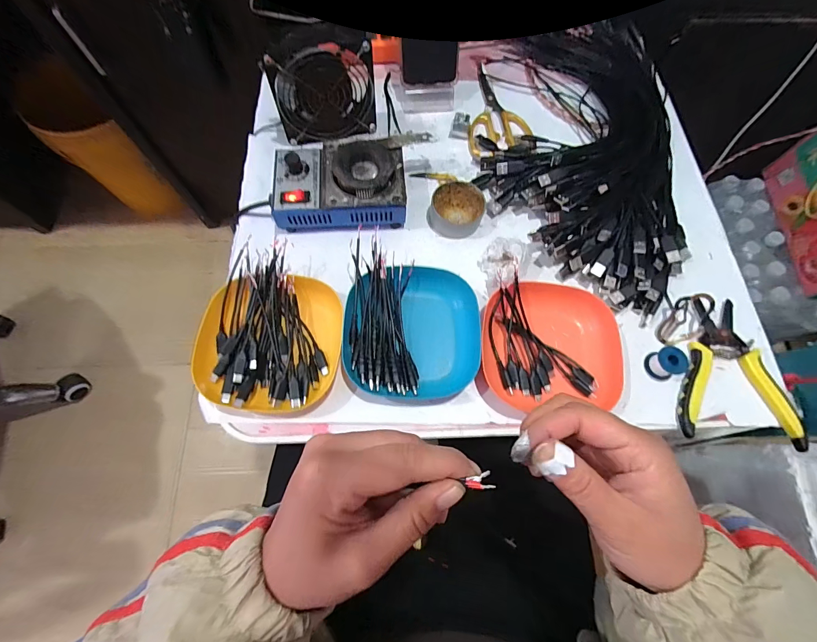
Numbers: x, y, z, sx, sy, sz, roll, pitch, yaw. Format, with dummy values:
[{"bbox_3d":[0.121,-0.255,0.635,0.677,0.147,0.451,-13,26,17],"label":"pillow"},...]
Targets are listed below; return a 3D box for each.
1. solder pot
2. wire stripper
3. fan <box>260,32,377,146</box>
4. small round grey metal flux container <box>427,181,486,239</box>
[{"bbox_3d":[-0.079,-0.159,0.434,0.150,0.066,0.098,1,70,-1],"label":"solder pot"},{"bbox_3d":[0.337,0.048,0.393,0.116,0.021,0.152,5,70,0],"label":"wire stripper"},{"bbox_3d":[-0.101,-0.277,0.447,0.116,0.112,0.033,-15,59,-8],"label":"fan"},{"bbox_3d":[0.059,-0.135,0.450,0.062,0.026,0.062,1,71,-2],"label":"small round grey metal flux container"}]

